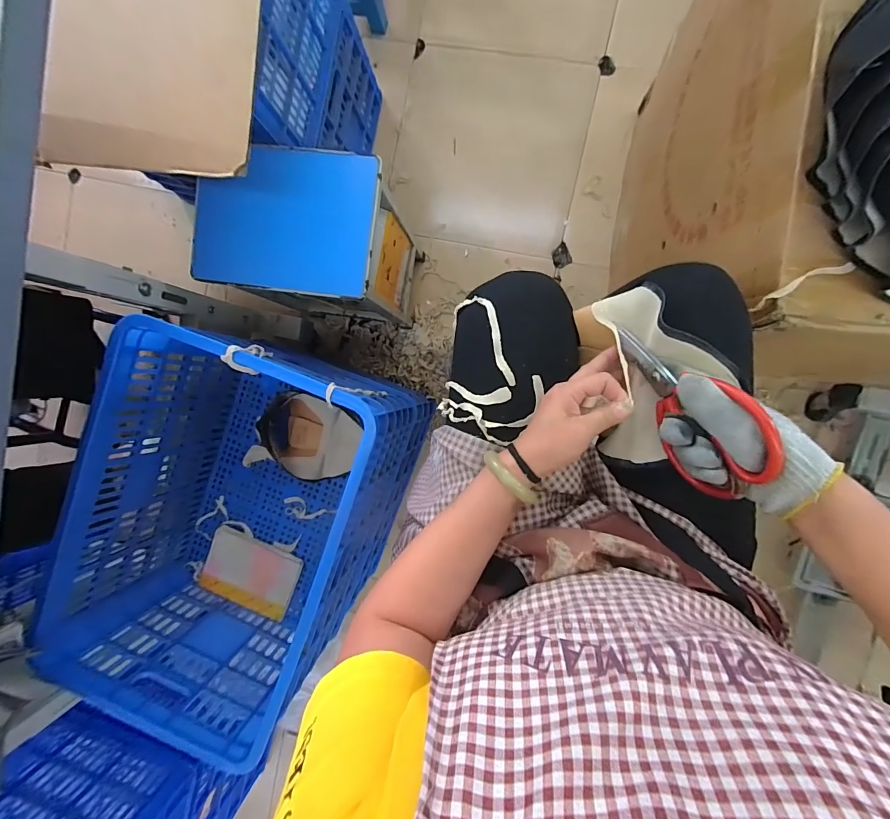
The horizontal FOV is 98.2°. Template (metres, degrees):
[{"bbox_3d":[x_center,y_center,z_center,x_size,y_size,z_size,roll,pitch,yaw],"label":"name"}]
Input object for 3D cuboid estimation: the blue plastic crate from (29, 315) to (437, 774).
[{"bbox_3d":[-0.371,0.191,0.721,0.440,0.296,0.609,23,96,5],"label":"blue plastic crate"}]

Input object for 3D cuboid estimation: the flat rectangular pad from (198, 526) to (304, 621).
[{"bbox_3d":[-0.419,0.354,0.833,0.206,0.017,0.141,20,87,6],"label":"flat rectangular pad"}]

